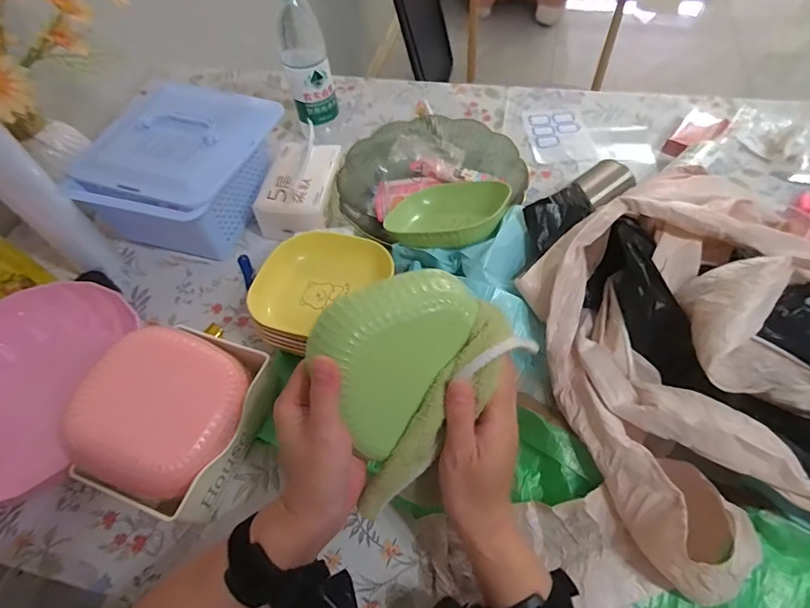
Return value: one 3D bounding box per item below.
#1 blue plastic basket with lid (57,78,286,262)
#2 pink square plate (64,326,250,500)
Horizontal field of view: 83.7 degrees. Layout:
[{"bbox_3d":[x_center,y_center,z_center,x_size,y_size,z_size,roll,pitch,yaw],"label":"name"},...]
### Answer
[{"bbox_3d":[-0.287,-0.177,0.600,0.189,0.113,0.210,18,60,16],"label":"blue plastic basket with lid"},{"bbox_3d":[-0.216,0.091,0.397,0.126,0.019,0.132,31,64,-12],"label":"pink square plate"}]

